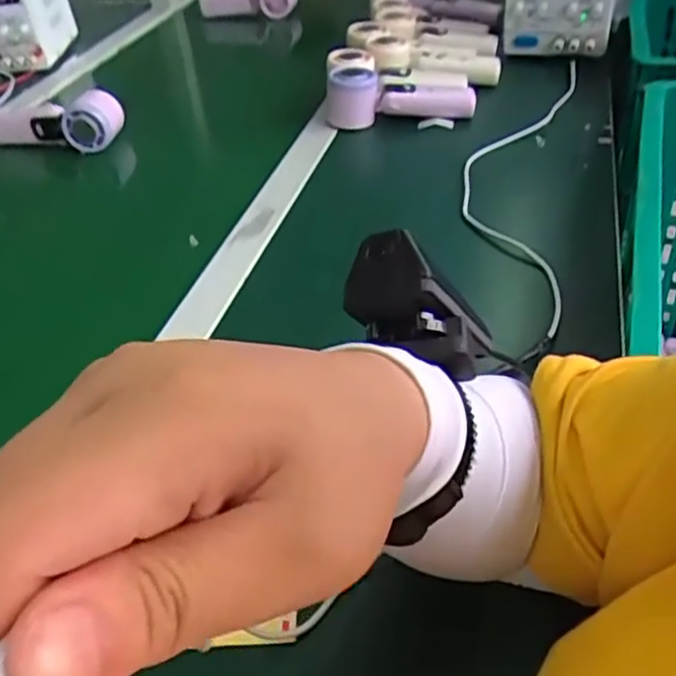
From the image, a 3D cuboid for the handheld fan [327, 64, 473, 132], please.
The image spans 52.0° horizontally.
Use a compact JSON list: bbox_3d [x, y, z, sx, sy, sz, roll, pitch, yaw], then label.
[{"bbox_3d":[0.070,-0.281,0.796,0.169,0.062,0.058,-1,40,6],"label":"handheld fan"}]

